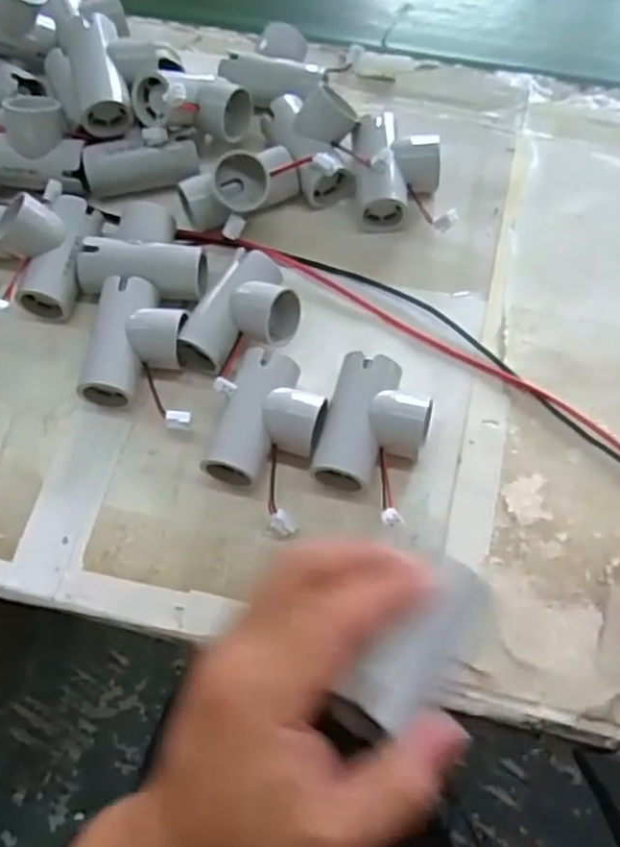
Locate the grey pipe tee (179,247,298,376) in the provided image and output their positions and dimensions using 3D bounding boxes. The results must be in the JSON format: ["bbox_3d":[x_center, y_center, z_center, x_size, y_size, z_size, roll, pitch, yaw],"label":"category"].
[{"bbox_3d":[-0.040,-0.064,0.446,0.053,0.039,0.080,32,69,16],"label":"grey pipe tee"}]

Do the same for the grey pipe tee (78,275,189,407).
[{"bbox_3d":[-0.100,-0.045,0.443,0.053,0.030,0.074,5,64,4],"label":"grey pipe tee"}]

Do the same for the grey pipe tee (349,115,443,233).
[{"bbox_3d":[0.056,-0.168,0.496,0.057,0.038,0.077,-3,64,0],"label":"grey pipe tee"}]

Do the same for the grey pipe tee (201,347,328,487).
[{"bbox_3d":[-0.020,0.001,0.417,0.052,0.031,0.074,17,66,10],"label":"grey pipe tee"}]

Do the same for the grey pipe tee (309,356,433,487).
[{"bbox_3d":[0.036,0.001,0.414,0.053,0.035,0.074,14,65,8],"label":"grey pipe tee"}]

